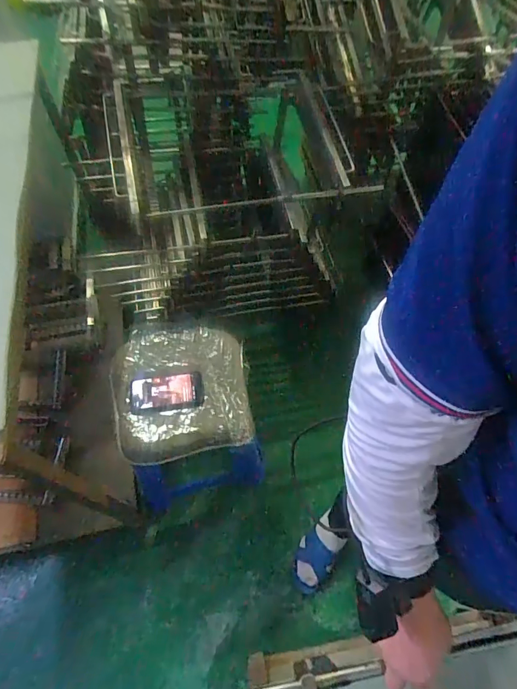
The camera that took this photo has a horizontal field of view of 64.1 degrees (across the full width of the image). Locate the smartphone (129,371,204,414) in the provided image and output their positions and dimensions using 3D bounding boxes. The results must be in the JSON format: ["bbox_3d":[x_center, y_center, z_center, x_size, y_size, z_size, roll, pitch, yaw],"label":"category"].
[{"bbox_3d":[-0.207,0.109,0.929,0.161,0.007,0.088,-7,61,-6],"label":"smartphone"}]

